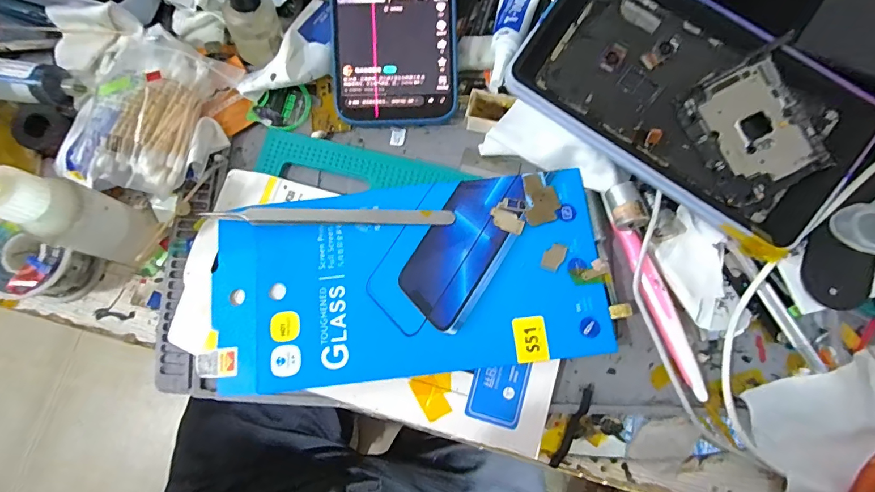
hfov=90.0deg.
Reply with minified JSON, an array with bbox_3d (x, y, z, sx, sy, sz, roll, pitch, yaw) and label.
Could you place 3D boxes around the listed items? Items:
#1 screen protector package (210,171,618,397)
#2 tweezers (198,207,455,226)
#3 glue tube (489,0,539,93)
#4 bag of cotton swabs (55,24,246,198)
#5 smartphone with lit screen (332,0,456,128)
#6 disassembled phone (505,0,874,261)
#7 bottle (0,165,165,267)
[{"bbox_3d":[-0.018,0.020,0.265,0.231,0.014,0.113,-7,77,-1],"label":"screen protector package"},{"bbox_3d":[-0.068,-0.019,0.275,0.153,0.010,0.012,0,77,0],"label":"tweezers"},{"bbox_3d":[0.049,-0.144,0.283,0.026,0.015,0.095,15,78,3],"label":"glue tube"},{"bbox_3d":[-0.188,-0.086,0.277,0.083,0.033,0.107,23,78,5],"label":"bag of cotton swabs"},{"bbox_3d":[-0.029,-0.163,0.285,0.078,0.008,0.164,-1,95,0],"label":"smartphone with lit screen"},{"bbox_3d":[0.142,-0.085,0.251,0.183,0.012,0.103,37,95,8],"label":"disassembled phone"},{"bbox_3d":[-0.194,-0.017,0.232,0.027,0.102,0.032,31,79,7],"label":"bottle"}]

